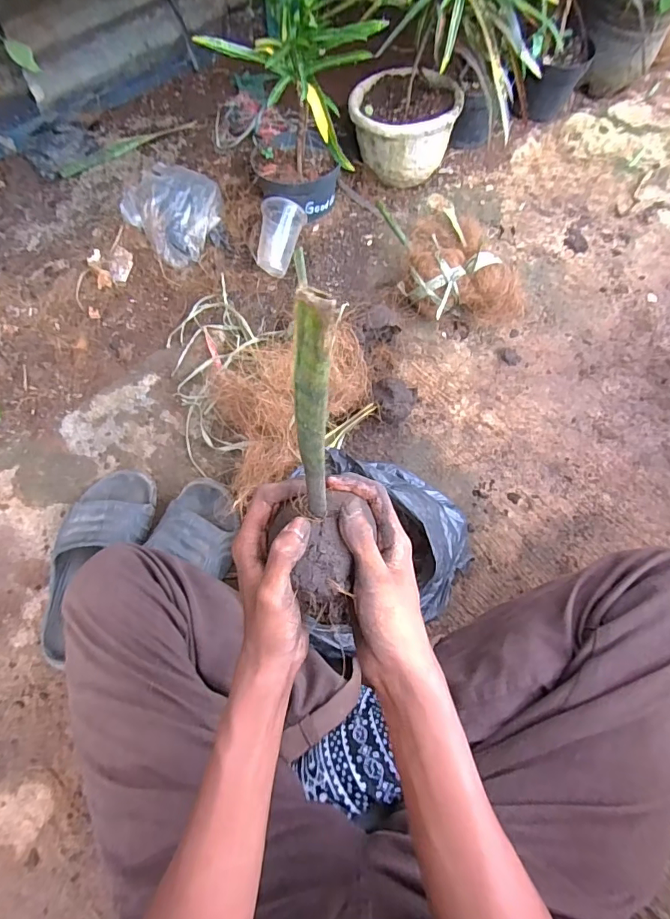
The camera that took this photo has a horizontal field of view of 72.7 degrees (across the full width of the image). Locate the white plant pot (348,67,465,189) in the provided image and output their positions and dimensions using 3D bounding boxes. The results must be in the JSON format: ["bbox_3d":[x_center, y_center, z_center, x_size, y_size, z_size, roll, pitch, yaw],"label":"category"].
[{"bbox_3d":[0.139,-0.692,0.961,0.210,0.158,0.198,0,66,0],"label":"white plant pot"}]

